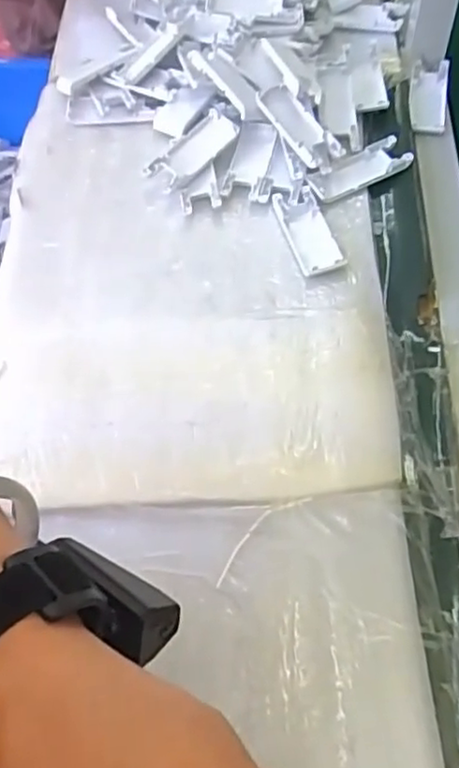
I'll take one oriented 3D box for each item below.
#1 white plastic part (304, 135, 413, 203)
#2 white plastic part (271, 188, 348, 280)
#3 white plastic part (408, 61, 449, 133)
[{"bbox_3d":[0.130,-0.218,0.650,0.109,0.012,0.042,-29,63,-11],"label":"white plastic part"},{"bbox_3d":[0.076,-0.146,0.619,0.041,0.014,0.103,-15,61,-4],"label":"white plastic part"},{"bbox_3d":[0.219,-0.320,0.714,0.040,0.009,0.109,9,63,9],"label":"white plastic part"}]

